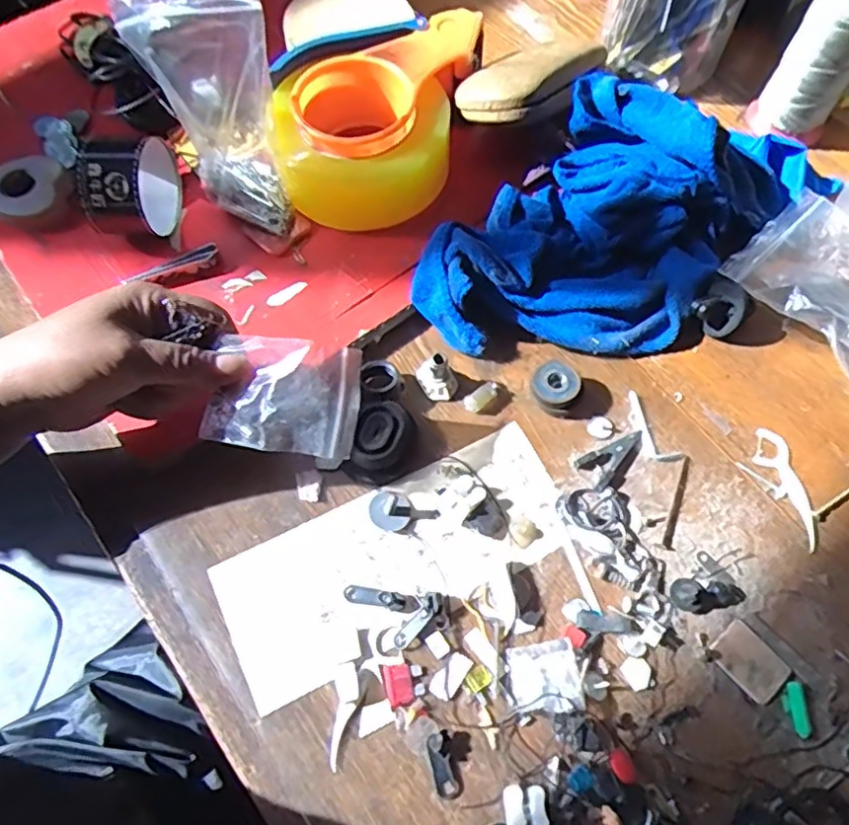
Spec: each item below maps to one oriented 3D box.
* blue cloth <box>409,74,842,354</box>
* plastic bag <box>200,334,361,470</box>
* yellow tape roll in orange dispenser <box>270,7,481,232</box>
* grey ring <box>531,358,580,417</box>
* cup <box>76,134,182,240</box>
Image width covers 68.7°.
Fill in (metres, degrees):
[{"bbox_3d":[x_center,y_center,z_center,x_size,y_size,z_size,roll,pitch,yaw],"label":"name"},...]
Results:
[{"bbox_3d":[0.134,-0.133,0.407,0.282,0.073,0.151,-42,72,-18],"label":"blue cloth"},{"bbox_3d":[-0.073,-0.004,0.323,0.074,0.013,0.067,12,95,-7],"label":"plastic bag"},{"bbox_3d":[-0.035,-0.204,0.430,0.114,0.063,0.162,16,66,7],"label":"yellow tape roll in orange dispenser"},{"bbox_3d":[0.080,-0.015,0.383,0.028,0.018,0.028,0,65,0],"label":"grey ring"},{"bbox_3d":[-0.194,-0.147,0.398,0.053,0.058,0.045,1,65,0],"label":"cup"}]

